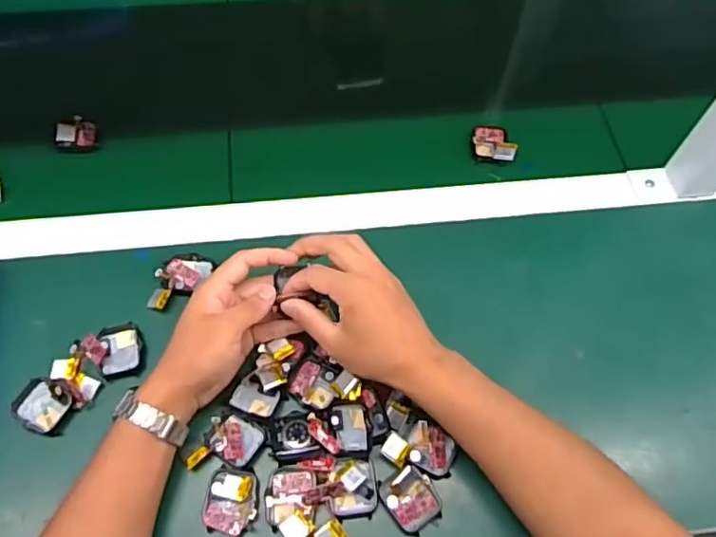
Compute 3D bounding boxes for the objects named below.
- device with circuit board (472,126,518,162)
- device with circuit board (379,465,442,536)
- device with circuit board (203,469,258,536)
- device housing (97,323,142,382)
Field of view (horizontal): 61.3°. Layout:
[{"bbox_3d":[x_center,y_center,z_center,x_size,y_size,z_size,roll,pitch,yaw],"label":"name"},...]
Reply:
[{"bbox_3d":[0.144,-0.132,0.636,0.044,0.015,0.045,8,63,3],"label":"device with circuit board"},{"bbox_3d":[0.042,0.180,0.469,0.037,0.019,0.045,-29,66,-15],"label":"device with circuit board"},{"bbox_3d":[-0.098,0.180,0.466,0.038,0.010,0.049,3,62,1],"label":"device with circuit board"},{"bbox_3d":[-0.203,0.072,0.525,0.036,0.014,0.046,-13,63,-7],"label":"device housing"}]

